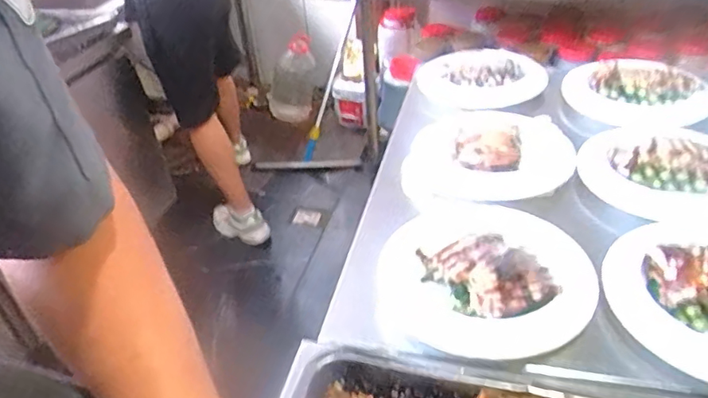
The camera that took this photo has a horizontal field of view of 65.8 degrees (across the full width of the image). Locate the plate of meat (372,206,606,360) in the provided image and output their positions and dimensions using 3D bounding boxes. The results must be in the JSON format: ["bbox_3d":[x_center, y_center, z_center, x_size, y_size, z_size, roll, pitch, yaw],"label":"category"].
[{"bbox_3d":[0.147,0.077,0.633,0.234,0.047,0.235,-4,36,3],"label":"plate of meat"}]

